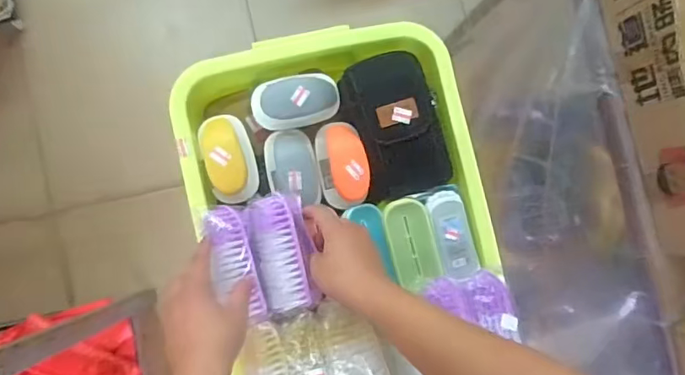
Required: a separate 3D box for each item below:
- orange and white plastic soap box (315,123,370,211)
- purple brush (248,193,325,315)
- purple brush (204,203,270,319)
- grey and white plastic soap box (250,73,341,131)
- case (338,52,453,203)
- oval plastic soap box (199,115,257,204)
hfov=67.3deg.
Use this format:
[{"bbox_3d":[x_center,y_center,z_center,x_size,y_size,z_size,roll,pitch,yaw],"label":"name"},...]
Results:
[{"bbox_3d":[0.001,-0.029,0.678,0.063,0.045,0.109,-5,87,-7],"label":"orange and white plastic soap box"},{"bbox_3d":[-0.069,0.077,0.614,0.068,0.041,0.134,-12,81,-7],"label":"purple brush"},{"bbox_3d":[-0.126,0.088,0.600,0.045,0.034,0.141,-20,82,-7],"label":"purple brush"},{"bbox_3d":[-0.058,-0.111,0.663,0.112,0.054,0.057,-15,88,-7],"label":"grey and white plastic soap box"},{"bbox_3d":[0.072,-0.081,0.684,0.120,0.062,0.180,-14,88,-7],"label":"case"},{"bbox_3d":[-0.146,-0.037,0.658,0.065,0.039,0.110,-15,93,-26],"label":"oval plastic soap box"}]

